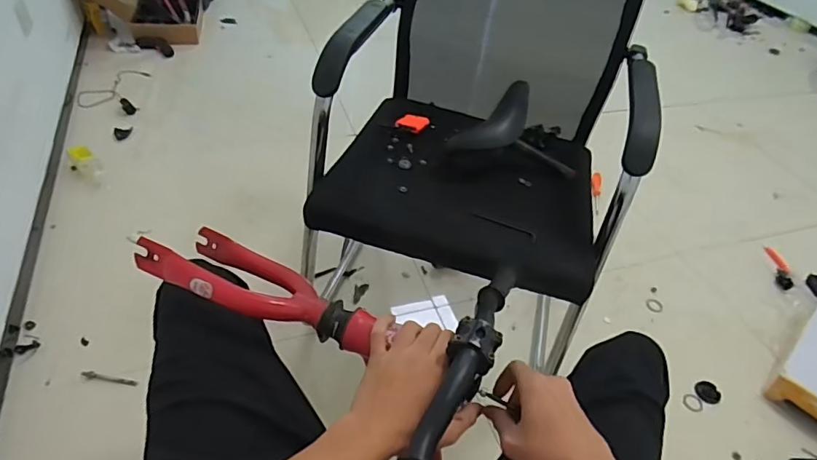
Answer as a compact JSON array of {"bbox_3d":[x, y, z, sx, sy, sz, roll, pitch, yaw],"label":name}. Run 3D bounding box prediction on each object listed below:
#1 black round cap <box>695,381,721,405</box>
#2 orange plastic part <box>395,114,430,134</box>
[{"bbox_3d":[0.711,0.384,1.189,0.054,0.015,0.056,3,45,-3],"label":"black round cap"},{"bbox_3d":[0.009,-0.215,1.003,0.057,0.011,0.047,23,45,13],"label":"orange plastic part"}]

